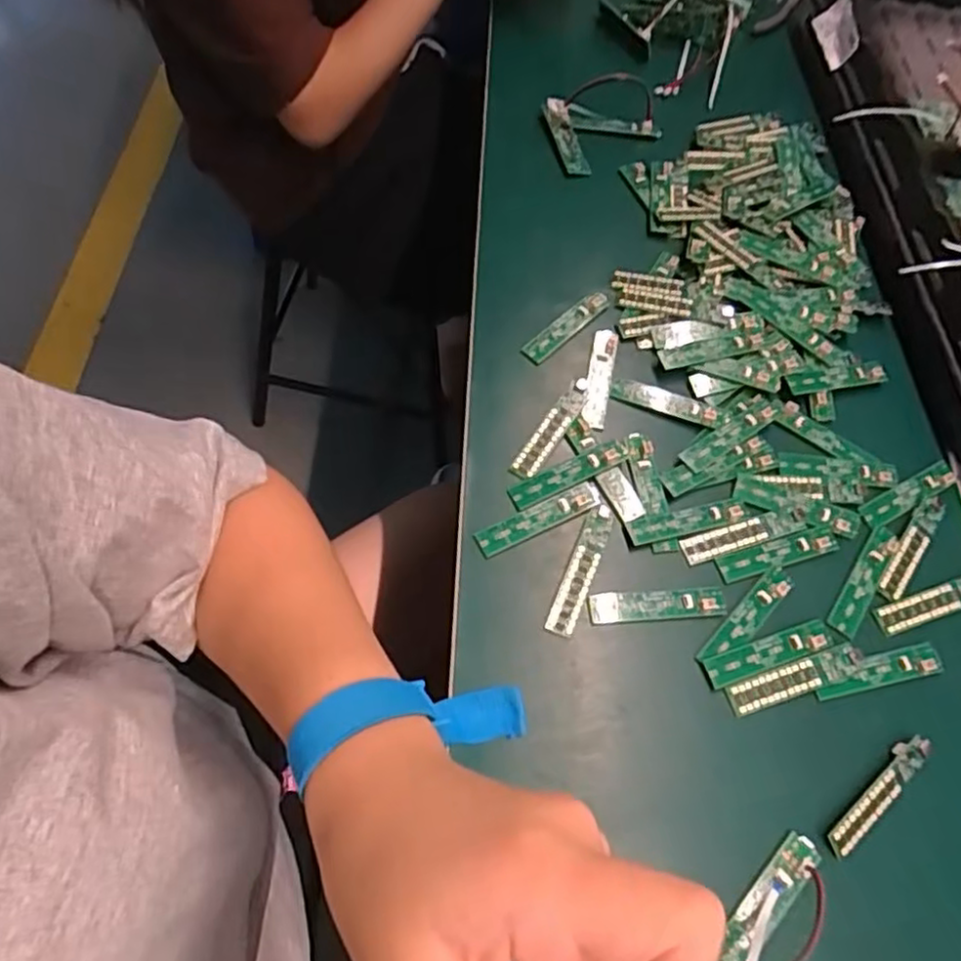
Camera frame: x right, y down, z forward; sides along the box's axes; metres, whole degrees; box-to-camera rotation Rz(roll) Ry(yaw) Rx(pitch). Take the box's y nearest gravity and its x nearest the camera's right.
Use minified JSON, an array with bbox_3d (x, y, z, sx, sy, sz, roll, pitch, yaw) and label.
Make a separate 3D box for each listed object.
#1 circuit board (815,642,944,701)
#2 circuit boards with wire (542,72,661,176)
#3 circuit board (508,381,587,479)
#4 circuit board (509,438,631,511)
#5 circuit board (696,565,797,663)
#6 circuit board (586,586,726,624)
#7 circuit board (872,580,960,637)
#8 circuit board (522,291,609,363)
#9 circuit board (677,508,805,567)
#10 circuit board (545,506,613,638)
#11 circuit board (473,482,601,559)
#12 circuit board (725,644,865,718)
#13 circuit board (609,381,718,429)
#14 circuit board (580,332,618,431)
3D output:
[{"bbox_3d":[0.235,0.113,0.406,0.082,0.004,0.018,-9,64,-12],"label":"circuit board"},{"bbox_3d":[0.110,-0.301,0.588,0.104,0.048,0.073,6,70,-6],"label":"circuit boards with wire"},{"bbox_3d":[0.050,-0.036,0.464,0.016,0.006,0.087,34,64,10],"label":"circuit board"},{"bbox_3d":[0.059,-0.005,0.448,0.086,0.005,0.018,-22,68,-17],"label":"circuit board"},{"bbox_3d":[0.162,0.082,0.414,0.082,0.004,0.017,-36,73,-22],"label":"circuit board"},{"bbox_3d":[0.107,0.075,0.415,0.082,0.004,0.020,-1,63,-8],"label":"circuit board"},{"bbox_3d":[0.290,0.076,0.432,0.086,0.004,0.018,-13,65,-14],"label":"circuit board"},{"bbox_3d":[0.064,-0.114,0.507,0.081,0.005,0.018,-39,74,-23],"label":"circuit board"},{"bbox_3d":[0.171,0.035,0.441,0.087,0.004,0.017,-13,65,-14],"label":"circuit board"},{"bbox_3d":[0.062,0.053,0.418,0.017,0.006,0.086,23,62,5],"label":"circuit board"},{"bbox_3d":[0.037,0.024,0.431,0.083,0.004,0.017,-22,68,-18],"label":"circuit board"},{"bbox_3d":[0.186,0.116,0.402,0.087,0.004,0.019,-13,65,-14],"label":"circuit board"},{"bbox_3d":[0.130,-0.056,0.484,0.073,0.005,0.019,22,62,4],"label":"circuit board"},{"bbox_3d":[0.085,-0.074,0.488,0.017,0.005,0.088,15,62,0],"label":"circuit board"}]

